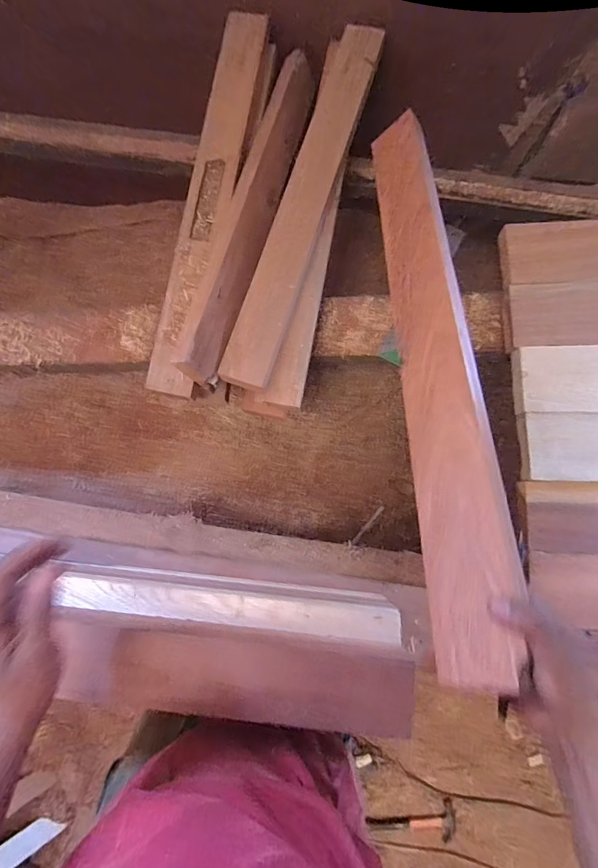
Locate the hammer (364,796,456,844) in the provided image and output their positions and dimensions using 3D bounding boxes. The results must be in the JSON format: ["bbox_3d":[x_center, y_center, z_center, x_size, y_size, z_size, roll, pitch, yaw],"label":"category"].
[{"bbox_3d":[0.337,1.169,1.183,0.260,0.028,0.113,-7,79,-2],"label":"hammer"}]

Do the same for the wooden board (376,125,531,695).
[{"bbox_3d":[0.155,-0.137,0.477,0.078,0.025,0.743,-22,56,38],"label":"wooden board"}]

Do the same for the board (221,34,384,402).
[{"bbox_3d":[0.016,-0.408,0.685,0.081,0.033,0.698,17,80,3],"label":"board"}]

